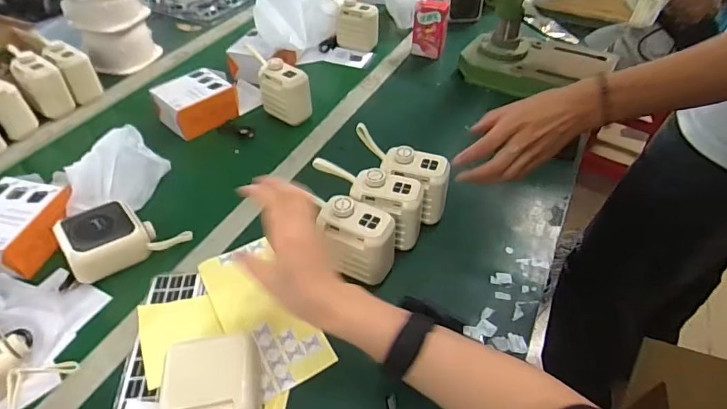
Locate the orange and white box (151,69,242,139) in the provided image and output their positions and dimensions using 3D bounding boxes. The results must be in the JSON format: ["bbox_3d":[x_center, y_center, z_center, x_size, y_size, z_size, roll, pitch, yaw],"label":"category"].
[{"bbox_3d":[-0.302,-0.189,0.821,0.129,0.065,0.111,-31,52,-28],"label":"orange and white box"}]

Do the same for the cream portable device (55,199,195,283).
[{"bbox_3d":[-0.316,0.036,0.599,0.144,0.048,0.088,-26,51,-23],"label":"cream portable device"}]

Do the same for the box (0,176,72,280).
[{"bbox_3d":[-0.462,0.029,0.607,0.104,0.058,0.118,14,48,13],"label":"box"}]

